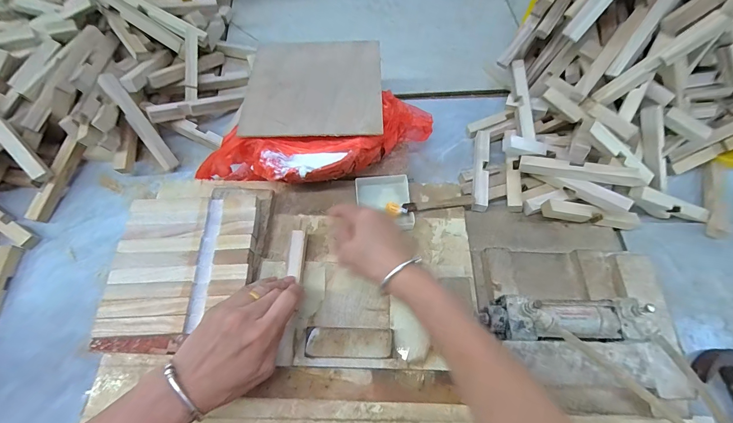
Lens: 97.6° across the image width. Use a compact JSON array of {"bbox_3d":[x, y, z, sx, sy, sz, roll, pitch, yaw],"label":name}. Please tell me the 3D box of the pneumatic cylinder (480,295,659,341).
[{"bbox_3d":[0.210,0.111,0.335,0.162,0.039,0.044,2,65,-1],"label":"pneumatic cylinder"}]

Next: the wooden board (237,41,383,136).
[{"bbox_3d":[-0.068,-0.173,0.434,0.175,0.009,0.186,1,60,-3],"label":"wooden board"}]

